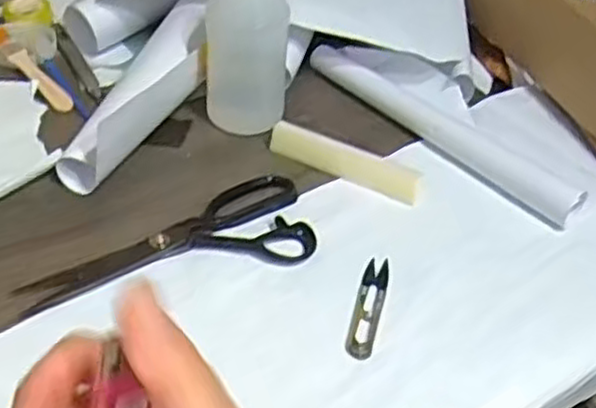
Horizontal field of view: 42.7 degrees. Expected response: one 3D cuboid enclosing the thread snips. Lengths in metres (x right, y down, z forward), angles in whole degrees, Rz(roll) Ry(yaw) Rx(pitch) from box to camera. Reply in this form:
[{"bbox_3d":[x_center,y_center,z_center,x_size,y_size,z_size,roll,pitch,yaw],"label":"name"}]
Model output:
[{"bbox_3d":[0.055,0.080,0.597,0.021,0.006,0.101,13,44,7],"label":"thread snips"}]

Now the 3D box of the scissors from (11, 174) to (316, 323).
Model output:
[{"bbox_3d":[-0.101,0.033,0.619,0.238,0.015,0.087,-15,47,-20],"label":"scissors"}]

